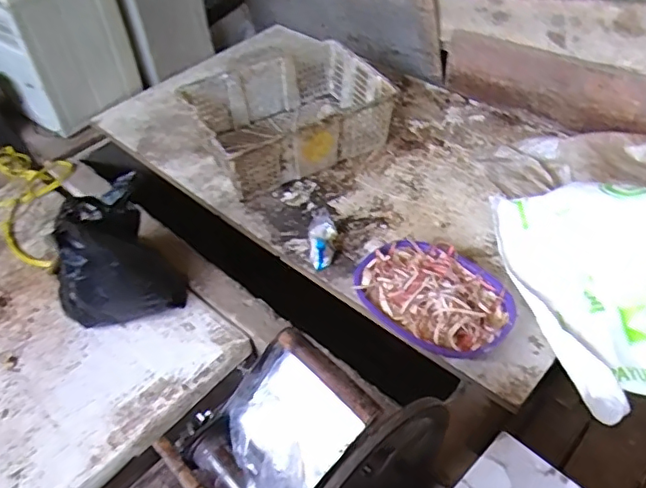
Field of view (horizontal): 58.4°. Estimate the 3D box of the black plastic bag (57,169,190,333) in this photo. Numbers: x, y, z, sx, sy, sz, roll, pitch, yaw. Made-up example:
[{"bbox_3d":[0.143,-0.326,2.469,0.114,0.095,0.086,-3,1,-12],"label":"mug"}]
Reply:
[{"bbox_3d":[-0.425,0.016,1.170,0.230,0.271,0.228,-23,47,-24],"label":"black plastic bag"}]

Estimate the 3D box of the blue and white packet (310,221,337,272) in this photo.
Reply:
[{"bbox_3d":[-0.001,-0.002,1.271,0.059,0.055,0.122,2,42,1],"label":"blue and white packet"}]

